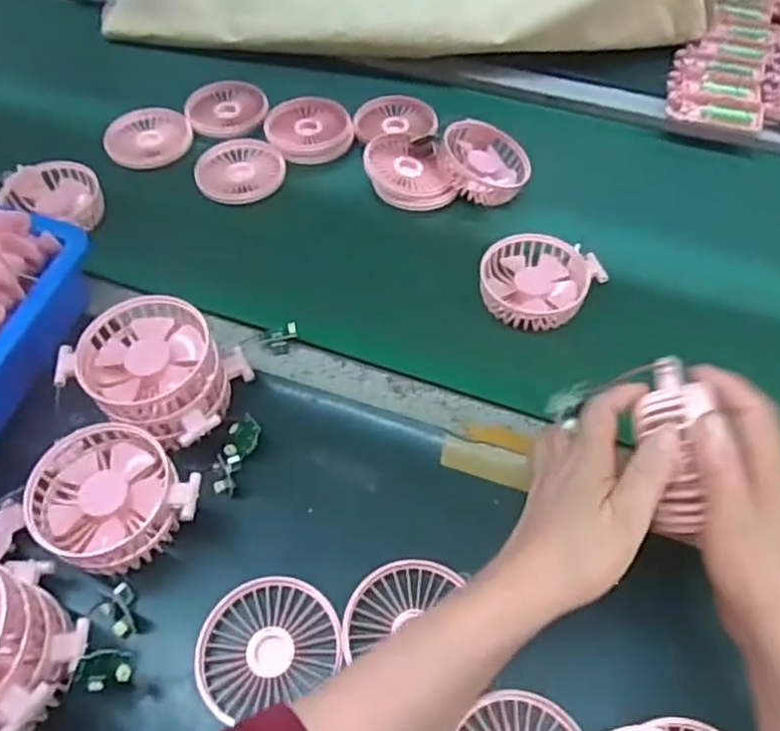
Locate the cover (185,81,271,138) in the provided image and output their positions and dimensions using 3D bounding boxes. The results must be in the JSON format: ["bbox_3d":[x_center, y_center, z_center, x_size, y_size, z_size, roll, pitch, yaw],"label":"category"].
[{"bbox_3d":[-0.178,-0.279,0.742,0.086,0.020,0.086,-3,54,-1],"label":"cover"}]

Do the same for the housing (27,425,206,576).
[{"bbox_3d":[-0.185,0.095,0.455,0.105,0.059,0.087,31,60,21],"label":"housing"}]

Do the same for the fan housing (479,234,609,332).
[{"bbox_3d":[0.123,-0.073,0.576,0.088,0.024,0.092,0,54,1],"label":"fan housing"}]

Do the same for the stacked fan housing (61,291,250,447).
[{"bbox_3d":[-0.168,0.008,0.490,0.110,0.069,0.096,13,55,10],"label":"stacked fan housing"}]

